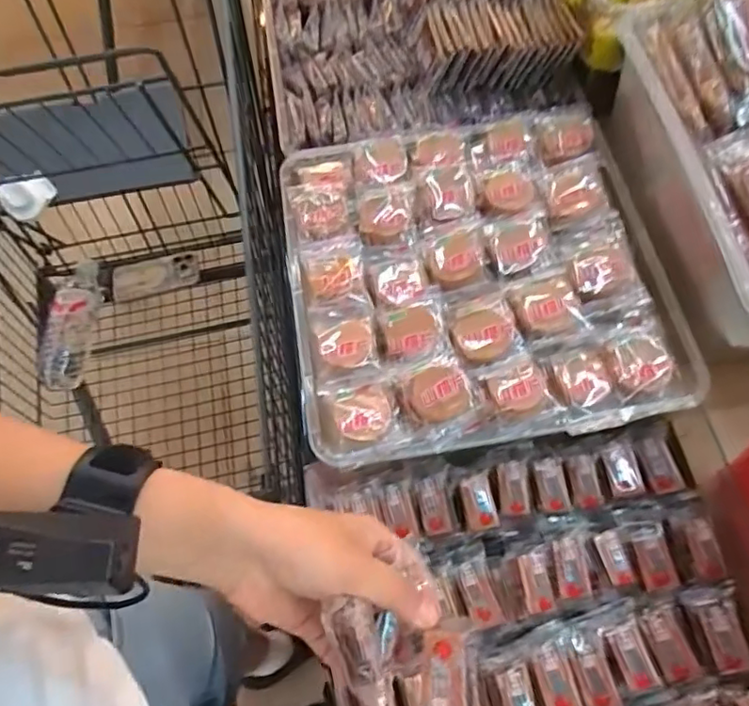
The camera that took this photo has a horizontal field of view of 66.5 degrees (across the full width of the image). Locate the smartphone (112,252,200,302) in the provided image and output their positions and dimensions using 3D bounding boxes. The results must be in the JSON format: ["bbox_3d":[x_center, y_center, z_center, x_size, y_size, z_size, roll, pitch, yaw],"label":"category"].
[{"bbox_3d":[-0.376,-0.131,0.972,0.147,0.015,0.059,-15,67,-4],"label":"smartphone"}]

